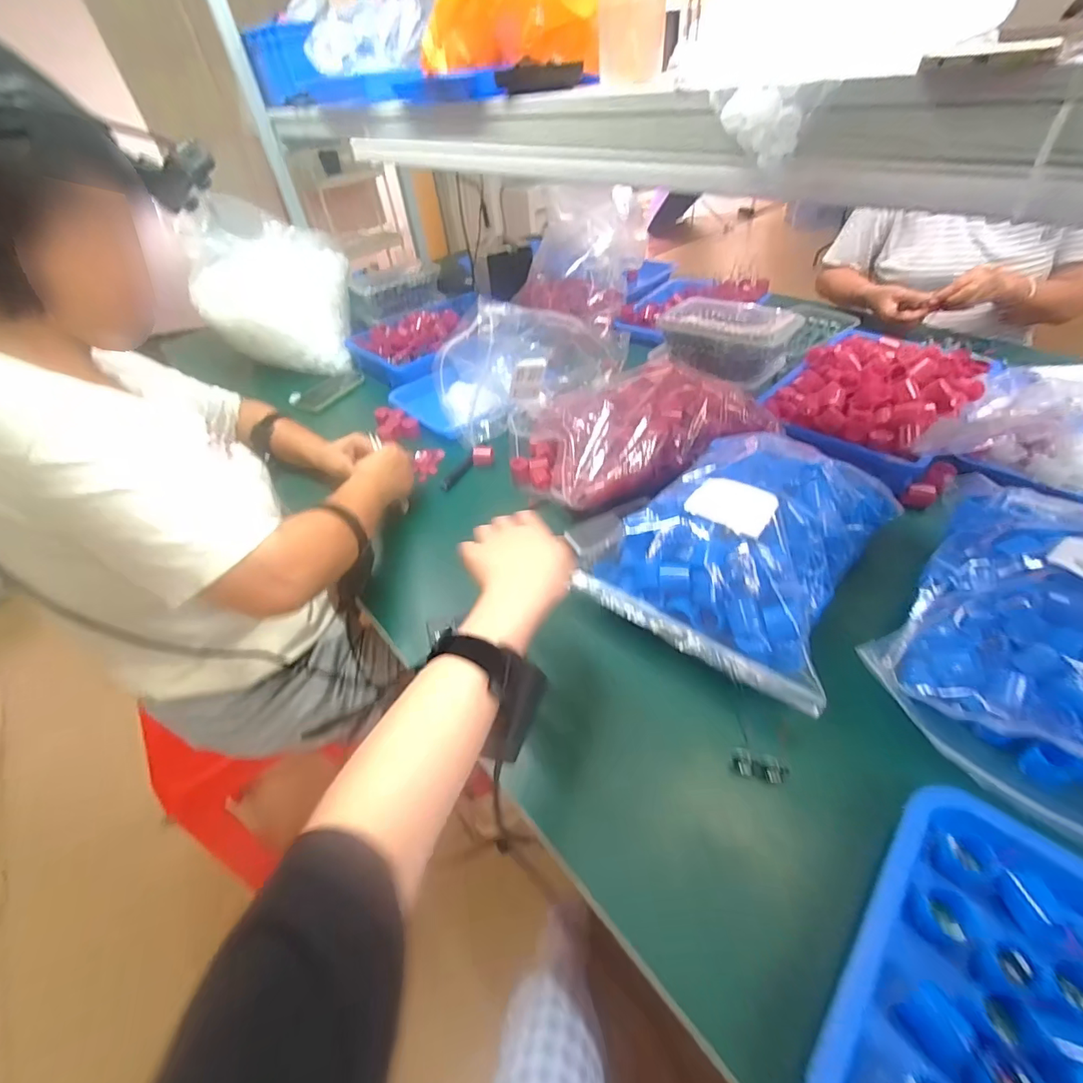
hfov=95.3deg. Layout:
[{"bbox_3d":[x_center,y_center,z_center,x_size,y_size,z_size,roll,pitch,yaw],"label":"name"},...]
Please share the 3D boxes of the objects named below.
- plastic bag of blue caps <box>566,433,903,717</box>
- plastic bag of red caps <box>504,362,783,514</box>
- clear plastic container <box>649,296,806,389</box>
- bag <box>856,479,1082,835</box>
[{"bbox_3d":[0.211,-0.022,0.548,0.289,0.092,0.315,23,51,27],"label":"plastic bag of blue caps"},{"bbox_3d":[0.126,-0.183,0.756,0.345,0.111,0.262,-18,45,-12],"label":"plastic bag of red caps"},{"bbox_3d":[0.316,-0.352,0.855,0.214,0.089,0.128,28,53,31],"label":"clear plastic container"},{"bbox_3d":[0.471,0.082,0.447,0.258,0.128,0.320,24,51,28],"label":"bag"}]

